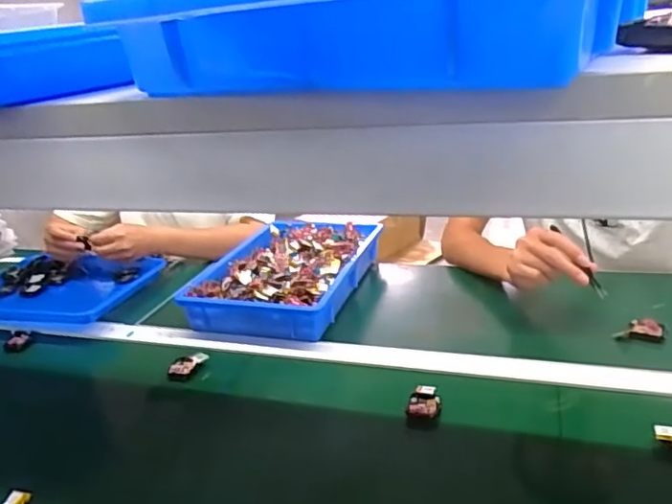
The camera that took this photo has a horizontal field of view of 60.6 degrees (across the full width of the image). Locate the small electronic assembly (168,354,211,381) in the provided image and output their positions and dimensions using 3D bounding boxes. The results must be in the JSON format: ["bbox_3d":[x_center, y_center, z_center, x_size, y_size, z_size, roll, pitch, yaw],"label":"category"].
[{"bbox_3d":[-0.212,0.162,0.814,0.035,0.020,0.057,6,25,25],"label":"small electronic assembly"}]

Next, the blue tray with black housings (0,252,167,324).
[{"bbox_3d":[-0.527,0.062,1.079,0.345,0.044,0.247,4,25,20],"label":"blue tray with black housings"}]

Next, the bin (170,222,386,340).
[{"bbox_3d":[-0.077,0.034,1.000,0.239,0.081,0.352,4,25,22],"label":"bin"}]

